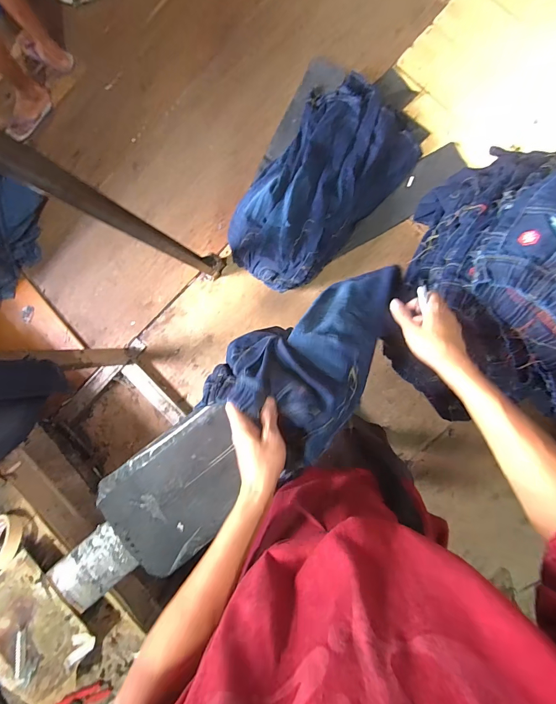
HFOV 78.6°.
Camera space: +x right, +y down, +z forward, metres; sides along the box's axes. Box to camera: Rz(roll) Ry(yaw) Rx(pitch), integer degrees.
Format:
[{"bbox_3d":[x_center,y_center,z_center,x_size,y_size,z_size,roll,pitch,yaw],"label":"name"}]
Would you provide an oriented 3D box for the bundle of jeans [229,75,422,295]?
[{"bbox_3d":[0.161,-0.651,1.333,0.485,0.188,0.864,36,95,6],"label":"bundle of jeans"}]

